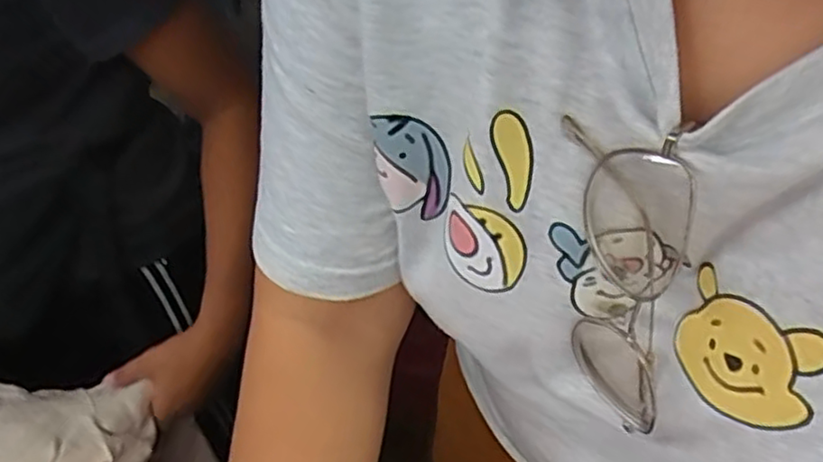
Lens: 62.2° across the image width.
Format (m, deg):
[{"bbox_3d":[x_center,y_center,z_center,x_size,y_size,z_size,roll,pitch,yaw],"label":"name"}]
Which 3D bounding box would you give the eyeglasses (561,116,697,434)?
[{"bbox_3d":[0.076,0.015,0.252,0.023,0.126,0.050,-22,45,-22],"label":"eyeglasses"}]

